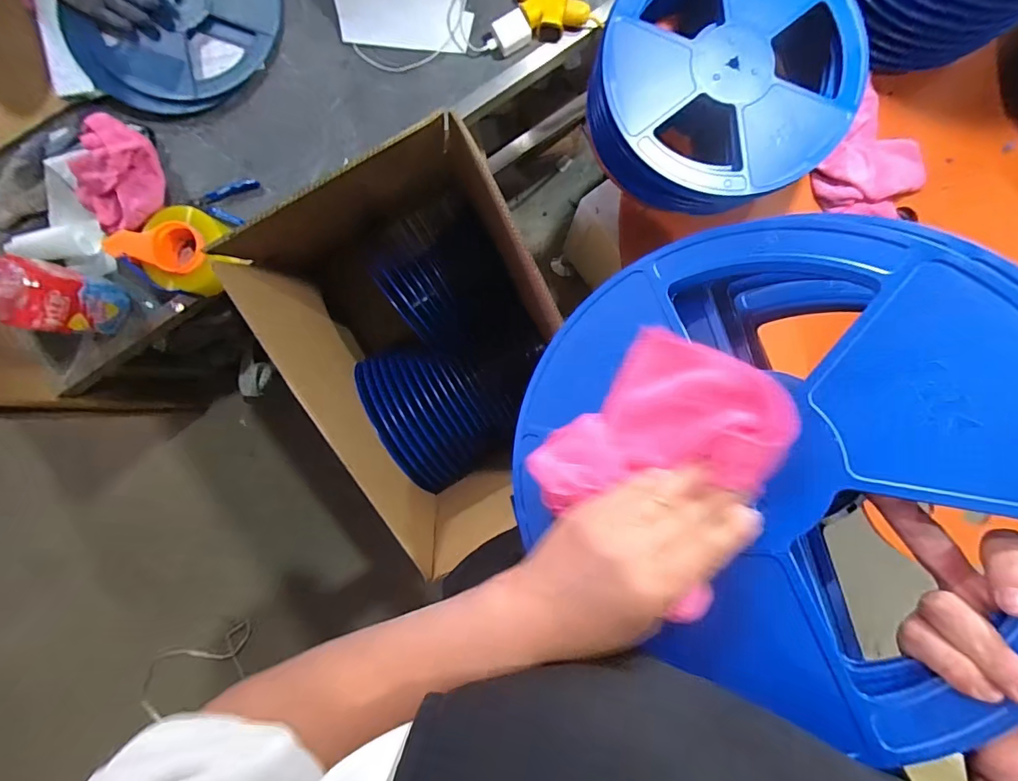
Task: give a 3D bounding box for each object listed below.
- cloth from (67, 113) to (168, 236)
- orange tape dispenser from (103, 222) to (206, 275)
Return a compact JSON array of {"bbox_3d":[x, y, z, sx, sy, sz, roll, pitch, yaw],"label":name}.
[{"bbox_3d":[-0.621,-0.339,0.701,0.126,0.082,0.171,9,92,1],"label":"cloth"},{"bbox_3d":[-0.538,-0.228,0.708,0.124,0.078,0.077,14,92,1],"label":"orange tape dispenser"}]

